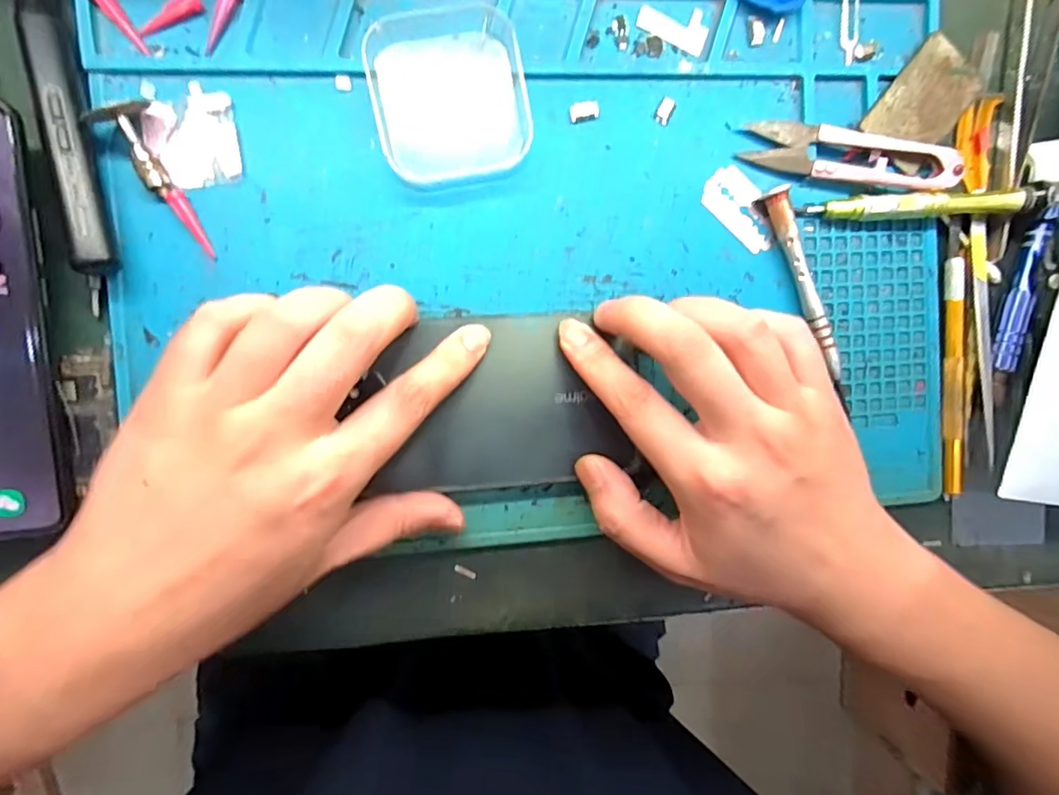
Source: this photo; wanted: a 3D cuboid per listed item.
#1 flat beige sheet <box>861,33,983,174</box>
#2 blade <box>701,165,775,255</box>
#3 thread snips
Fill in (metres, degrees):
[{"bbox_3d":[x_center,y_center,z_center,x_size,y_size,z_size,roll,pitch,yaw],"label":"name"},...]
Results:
[{"bbox_3d":[0.187,-0.138,0.254,0.035,0.004,0.057,40,90,-5],"label":"flat beige sheet"},{"bbox_3d":[0.100,-0.089,0.252,0.041,0.004,0.023,44,87,-7],"label":"blade"},{"bbox_3d":[0.149,-0.113,0.248,0.098,0.015,0.024,7,92,-7],"label":"thread snips"}]

